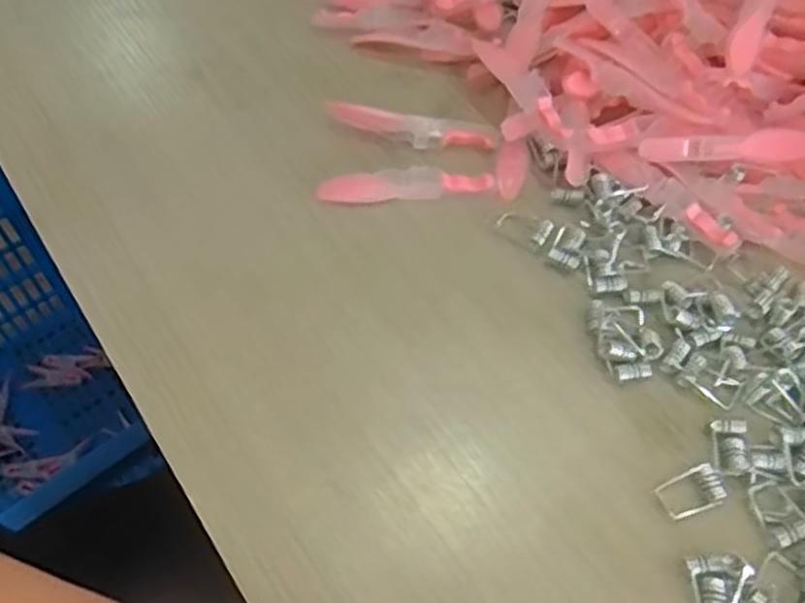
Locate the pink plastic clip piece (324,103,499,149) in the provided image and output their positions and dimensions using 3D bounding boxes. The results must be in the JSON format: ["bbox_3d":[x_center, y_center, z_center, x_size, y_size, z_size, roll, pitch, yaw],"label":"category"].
[{"bbox_3d":[0.003,-0.081,0.367,0.081,0.008,0.016,14,61,10],"label":"pink plastic clip piece"}]

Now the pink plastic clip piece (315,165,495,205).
[{"bbox_3d":[0.001,-0.052,0.347,0.077,0.010,0.012,-4,60,-1],"label":"pink plastic clip piece"}]

